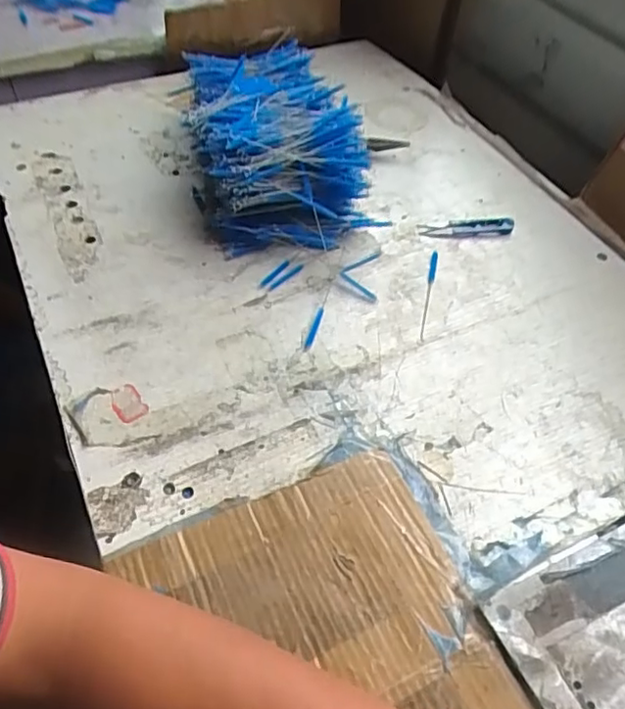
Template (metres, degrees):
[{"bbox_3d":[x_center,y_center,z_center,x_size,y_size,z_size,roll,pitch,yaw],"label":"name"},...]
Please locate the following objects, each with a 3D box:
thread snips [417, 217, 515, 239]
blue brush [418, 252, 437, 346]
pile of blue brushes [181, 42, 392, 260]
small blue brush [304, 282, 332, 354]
[{"bbox_3d":[0.168,-0.139,0.648,0.105,0.005,0.026,-2,50,-5],"label":"thread snips"},{"bbox_3d":[0.115,-0.058,0.584,0.007,0.004,0.127,11,50,6],"label":"blue brush"},{"bbox_3d":[-0.054,-0.243,0.660,0.168,0.099,0.299,-13,52,-14],"label":"pile of blue brushes"},{"bbox_3d":[0.005,-0.036,0.552,0.008,0.004,0.084,14,50,8],"label":"small blue brush"}]

